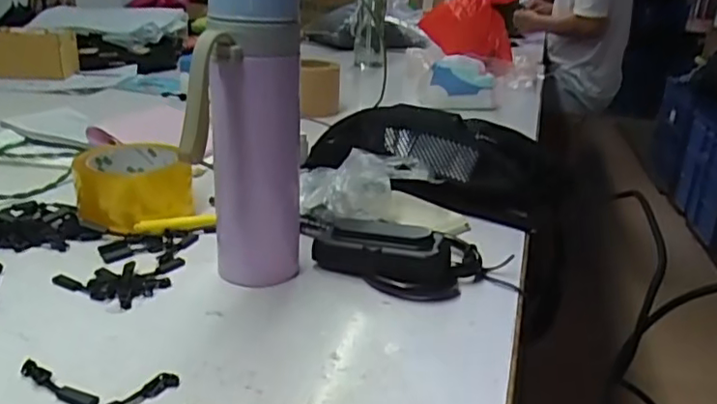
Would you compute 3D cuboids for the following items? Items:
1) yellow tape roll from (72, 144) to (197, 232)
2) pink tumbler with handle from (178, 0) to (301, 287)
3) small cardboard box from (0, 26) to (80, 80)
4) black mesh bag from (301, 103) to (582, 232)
[{"bbox_3d":[-0.208,-0.015,0.564,0.101,0.052,0.103,-3,23,-17],"label":"yellow tape roll"},{"bbox_3d":[-0.078,-0.052,0.428,0.074,0.243,0.100,2,22,-6],"label":"pink tumbler with handle"},{"bbox_3d":[-0.607,-0.274,1.113,0.135,0.086,0.076,4,22,-1],"label":"small cardboard box"},{"bbox_3d":[0.084,-0.045,0.662,0.292,0.083,0.161,11,23,16],"label":"black mesh bag"}]

